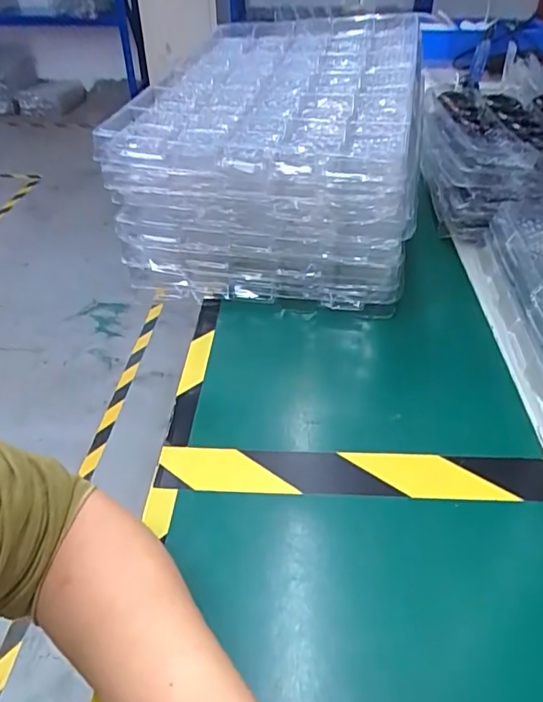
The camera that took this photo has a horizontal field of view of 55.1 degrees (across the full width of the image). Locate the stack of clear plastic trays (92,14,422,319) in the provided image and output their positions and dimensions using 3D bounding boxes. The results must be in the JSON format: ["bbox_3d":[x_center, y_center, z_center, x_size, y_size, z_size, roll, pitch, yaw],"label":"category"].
[{"bbox_3d":[0.023,-0.252,0.649,0.285,0.164,0.406,7,41,9],"label":"stack of clear plastic trays"}]

